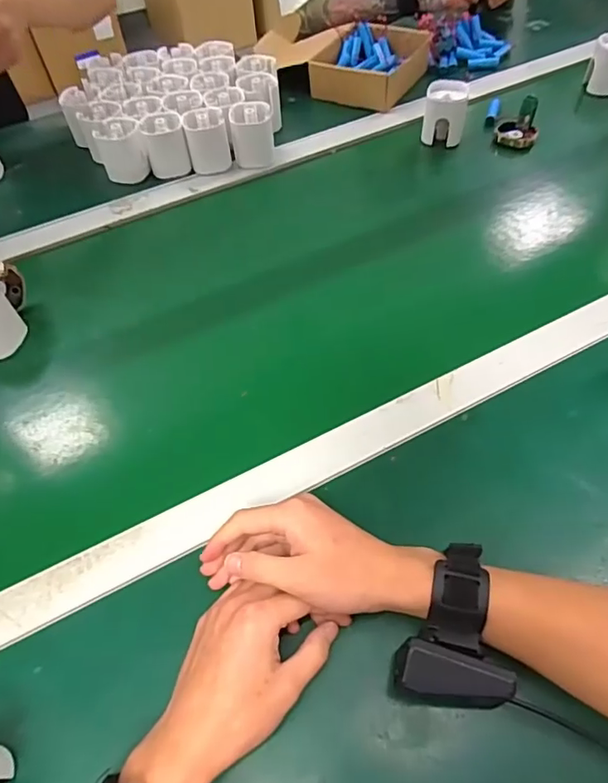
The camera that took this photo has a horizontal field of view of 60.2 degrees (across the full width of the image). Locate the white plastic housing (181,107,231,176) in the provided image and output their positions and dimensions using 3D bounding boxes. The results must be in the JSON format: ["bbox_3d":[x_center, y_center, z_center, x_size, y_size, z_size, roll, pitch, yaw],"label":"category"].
[{"bbox_3d":[-0.129,-0.343,0.716,0.055,0.067,0.051,-7,53,0],"label":"white plastic housing"}]

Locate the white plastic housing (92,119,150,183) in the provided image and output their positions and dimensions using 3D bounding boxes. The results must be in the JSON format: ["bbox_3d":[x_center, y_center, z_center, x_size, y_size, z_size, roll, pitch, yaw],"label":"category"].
[{"bbox_3d":[-0.245,-0.328,0.707,0.059,0.057,0.053,-18,54,-9],"label":"white plastic housing"}]

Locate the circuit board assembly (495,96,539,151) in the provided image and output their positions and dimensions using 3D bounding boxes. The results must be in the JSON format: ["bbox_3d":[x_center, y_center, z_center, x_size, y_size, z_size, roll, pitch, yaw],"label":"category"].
[{"bbox_3d":[0.299,-0.371,0.728,0.055,0.061,0.032,20,57,18],"label":"circuit board assembly"}]

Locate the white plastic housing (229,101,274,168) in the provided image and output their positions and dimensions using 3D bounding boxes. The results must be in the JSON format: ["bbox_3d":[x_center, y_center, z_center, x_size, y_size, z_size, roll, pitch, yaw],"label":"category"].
[{"bbox_3d":[-0.070,-0.347,0.711,0.056,0.064,0.060,-6,57,-3],"label":"white plastic housing"}]

